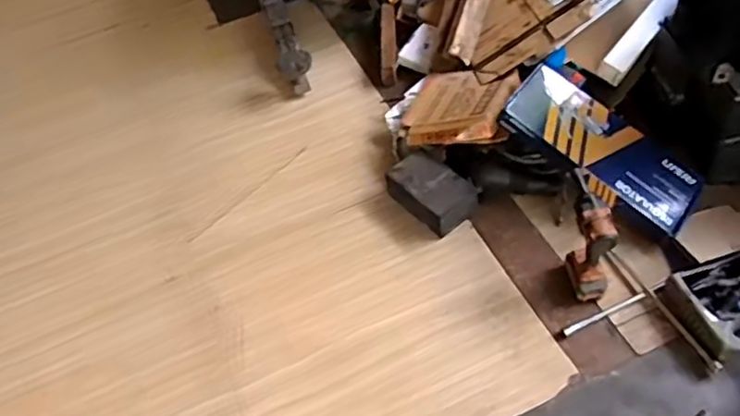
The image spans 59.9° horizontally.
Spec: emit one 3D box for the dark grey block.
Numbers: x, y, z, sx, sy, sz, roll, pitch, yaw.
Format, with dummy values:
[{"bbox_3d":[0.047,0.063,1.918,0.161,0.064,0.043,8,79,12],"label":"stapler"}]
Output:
[{"bbox_3d":[0.183,-0.050,1.887,0.168,0.095,0.252,-34,55,-17],"label":"dark grey block"}]

